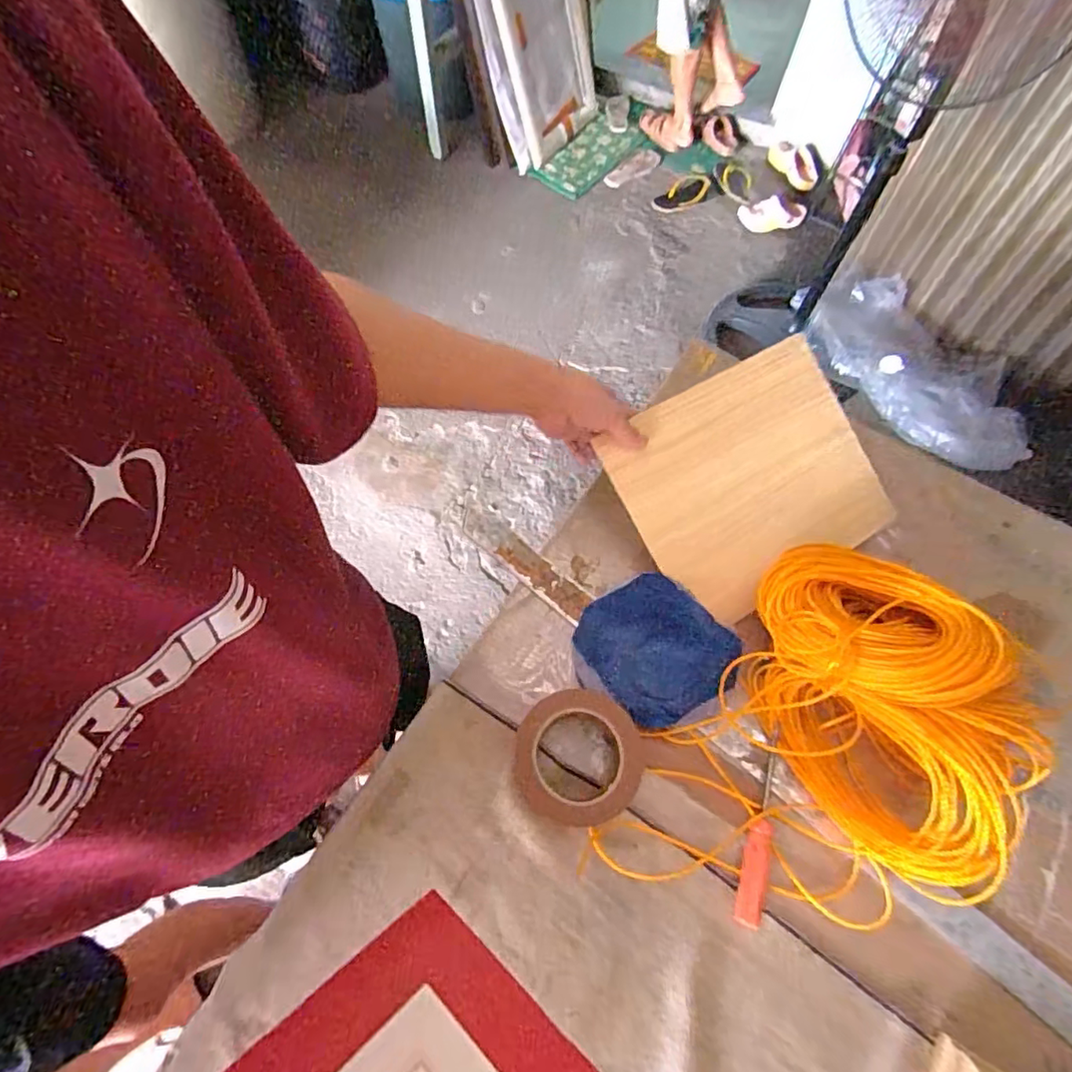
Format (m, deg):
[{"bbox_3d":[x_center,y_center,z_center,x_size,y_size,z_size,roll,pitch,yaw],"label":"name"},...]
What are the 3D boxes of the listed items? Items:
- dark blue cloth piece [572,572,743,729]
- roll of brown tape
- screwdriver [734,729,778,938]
[{"bbox_3d":[0.119,0.112,0.579,0.121,0.033,0.142,-39,68,-13],"label":"dark blue cloth piece"},{"bbox_3d":[0.041,0.206,0.535,0.121,0.043,0.113,-2,65,4],"label":"roll of brown tape"},{"bbox_3d":[0.201,0.261,0.520,0.022,0.015,0.161,12,66,10],"label":"screwdriver"}]

